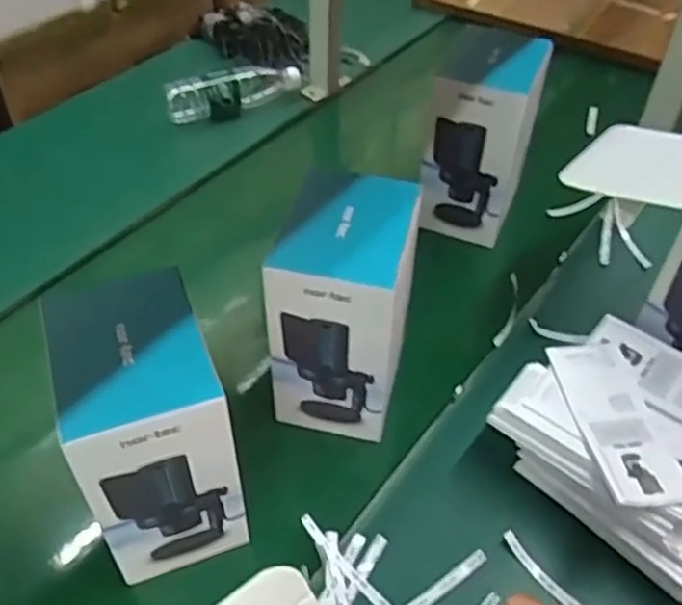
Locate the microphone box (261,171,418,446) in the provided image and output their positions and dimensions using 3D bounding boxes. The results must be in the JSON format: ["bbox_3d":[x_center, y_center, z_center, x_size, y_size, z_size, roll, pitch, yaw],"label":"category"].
[{"bbox_3d":[0.005,0.007,0.715,0.113,0.226,0.154,11,48,9],"label":"microphone box"}]

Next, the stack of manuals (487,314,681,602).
[{"bbox_3d":[0.295,0.133,0.691,0.197,0.086,0.222,-34,56,-28],"label":"stack of manuals"}]

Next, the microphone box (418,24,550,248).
[{"bbox_3d":[0.186,-0.232,0.926,0.120,0.218,0.153,15,49,13],"label":"microphone box"}]

